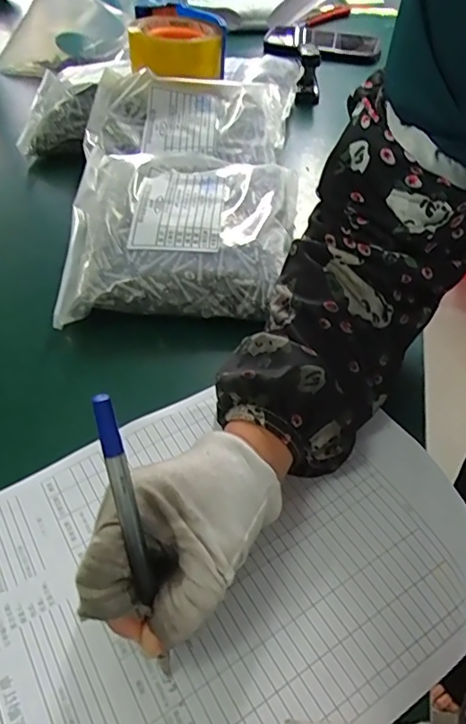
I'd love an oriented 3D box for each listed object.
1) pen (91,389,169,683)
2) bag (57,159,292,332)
[{"bbox_3d":[-0.041,0.079,0.219,0.008,0.145,0.007,-13,23,-12],"label":"pen"},{"bbox_3d":[-0.039,-0.108,0.417,0.180,0.042,0.162,3,48,1],"label":"bag"}]

